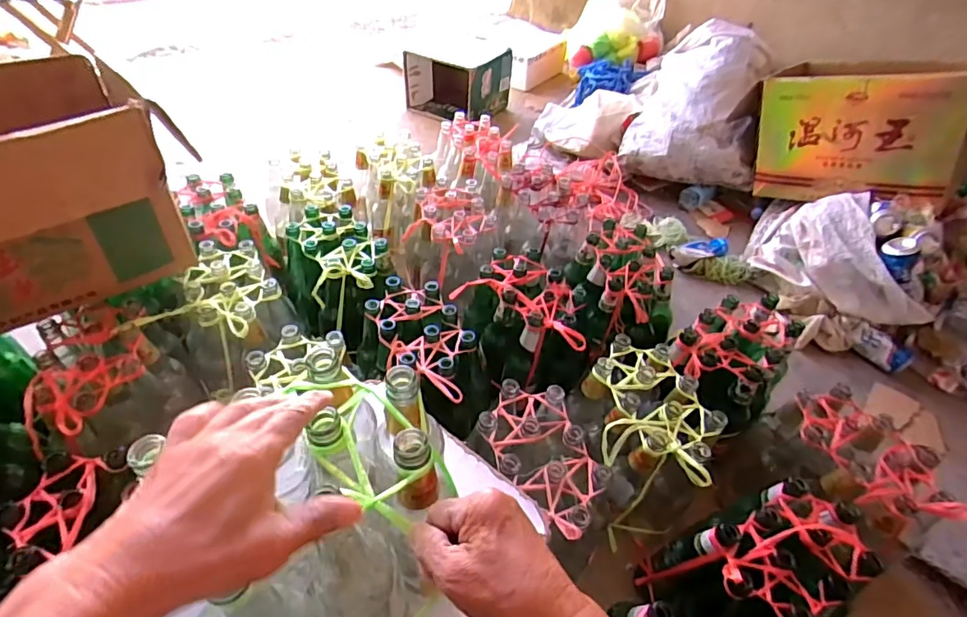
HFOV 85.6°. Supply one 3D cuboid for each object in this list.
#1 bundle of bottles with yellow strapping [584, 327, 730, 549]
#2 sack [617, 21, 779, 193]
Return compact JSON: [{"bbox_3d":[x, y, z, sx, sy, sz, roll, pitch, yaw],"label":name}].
[{"bbox_3d":[0.251,0.215,0.851,0.170,0.216,0.242,-4,47,-10],"label":"bundle of bottles with yellow strapping"},{"bbox_3d":[0.635,-0.612,1.539,0.353,0.291,0.463,16,47,10],"label":"sack"}]

